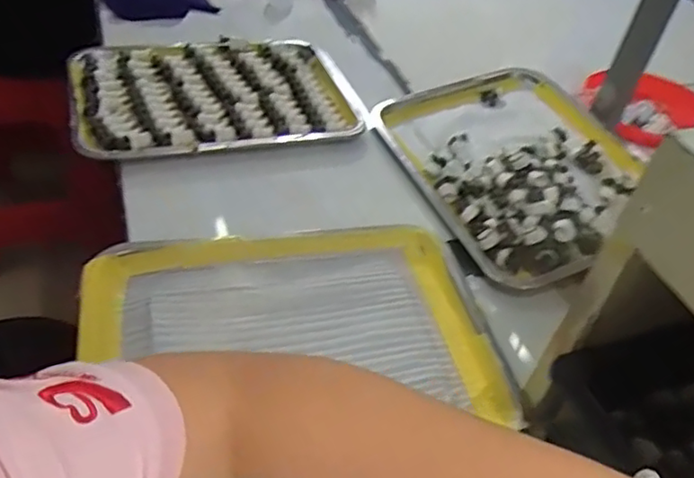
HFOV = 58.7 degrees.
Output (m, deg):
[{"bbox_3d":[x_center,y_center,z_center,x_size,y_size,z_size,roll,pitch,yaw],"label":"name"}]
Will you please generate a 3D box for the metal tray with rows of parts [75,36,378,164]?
[{"bbox_3d":[-0.169,-0.194,0.805,0.354,0.030,0.254,-10,46,-19],"label":"metal tray with rows of parts"}]

